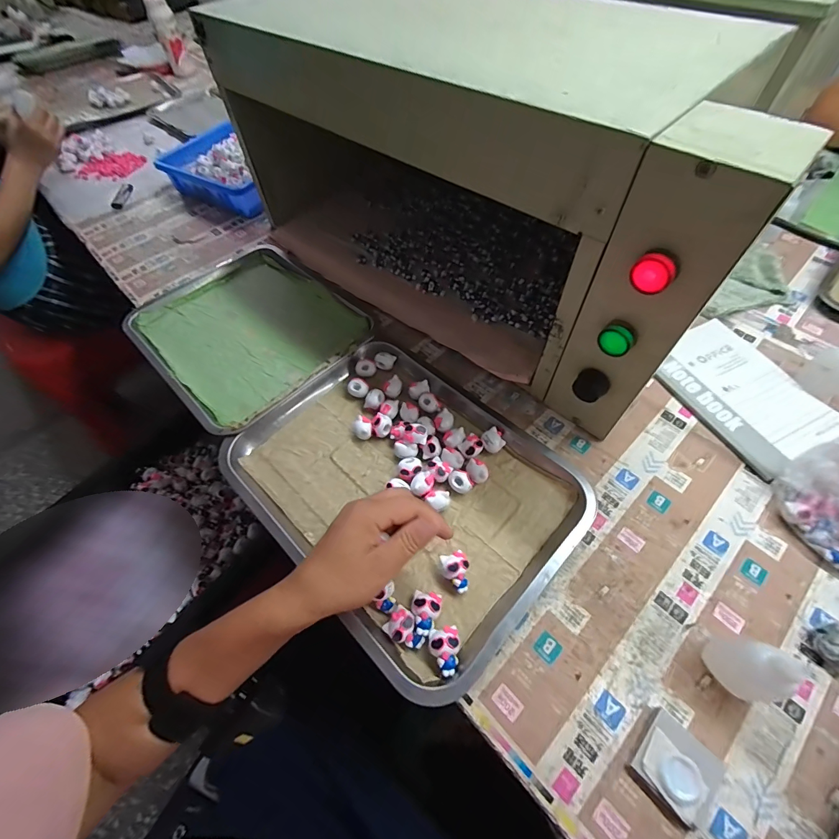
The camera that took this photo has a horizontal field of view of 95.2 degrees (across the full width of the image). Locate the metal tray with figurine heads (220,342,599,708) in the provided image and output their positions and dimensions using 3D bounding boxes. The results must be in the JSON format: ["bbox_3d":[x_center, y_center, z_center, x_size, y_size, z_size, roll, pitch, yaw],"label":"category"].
[{"bbox_3d":[-0.018,0.064,0.416,0.345,0.031,0.267,39,68,24],"label":"metal tray with figurine heads"}]

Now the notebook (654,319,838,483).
[{"bbox_3d":[0.394,-0.038,0.469,0.143,0.011,0.191,-25,60,-11],"label":"notebook"}]

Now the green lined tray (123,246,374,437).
[{"bbox_3d":[-0.251,-0.140,0.559,0.336,0.030,0.259,39,68,24],"label":"green lined tray"}]

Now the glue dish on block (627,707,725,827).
[{"bbox_3d":[0.191,0.258,0.283,0.052,0.012,0.050,-41,64,-20],"label":"glue dish on block"}]

